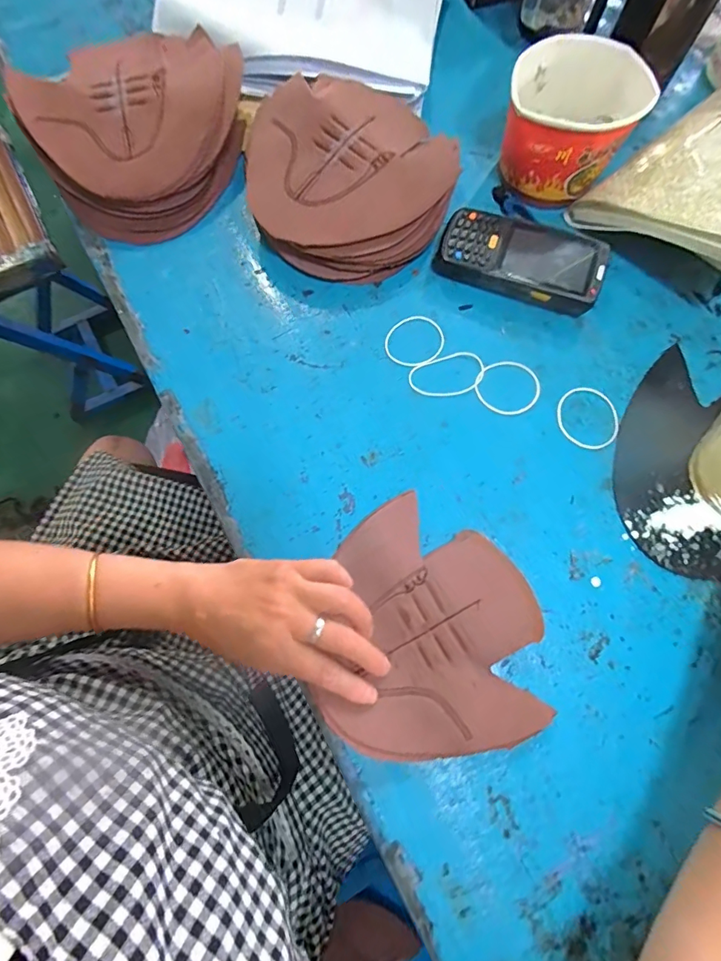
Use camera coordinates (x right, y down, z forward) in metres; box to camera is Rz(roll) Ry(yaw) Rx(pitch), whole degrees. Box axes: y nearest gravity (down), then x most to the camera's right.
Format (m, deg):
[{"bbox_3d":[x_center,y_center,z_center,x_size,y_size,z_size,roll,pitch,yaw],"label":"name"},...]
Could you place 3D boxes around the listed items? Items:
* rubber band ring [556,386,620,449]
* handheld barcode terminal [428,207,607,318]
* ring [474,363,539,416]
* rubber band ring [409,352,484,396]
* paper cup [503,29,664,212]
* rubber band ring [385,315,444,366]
[{"bbox_3d":[0.199,-0.055,0.388,0.056,0.004,0.056,0,74,-1],"label":"rubber band ring"},{"bbox_3d":[0.147,-0.202,0.416,0.150,0.029,0.073,17,74,4],"label":"handheld barcode terminal"},{"bbox_3d":[0.131,-0.083,0.394,0.057,0.004,0.052,0,74,-1],"label":"ring"},{"bbox_3d":[0.078,-0.093,0.400,0.068,0.004,0.038,-16,76,-2],"label":"rubber band ring"},{"bbox_3d":[0.194,-0.338,0.429,0.111,0.084,0.112,0,74,-1],"label":"paper cup"},{"bbox_3d":[0.050,-0.128,0.408,0.056,0.004,0.048,-40,78,-11],"label":"rubber band ring"}]

